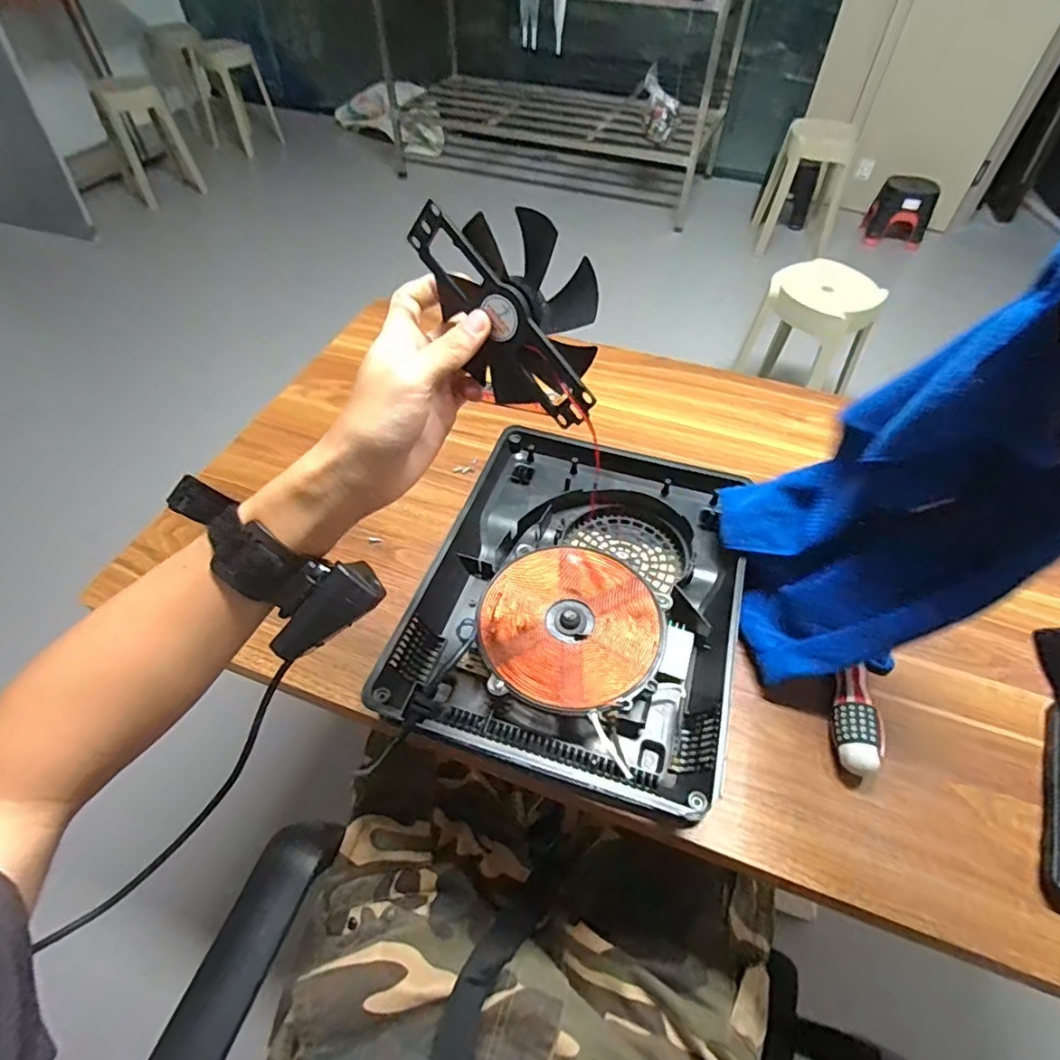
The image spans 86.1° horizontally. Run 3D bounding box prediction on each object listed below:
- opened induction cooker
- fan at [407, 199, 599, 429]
[{"bbox_3d":[0.052,0.049,0.526,0.266,0.049,0.347,15,53,11],"label":"opened induction cooker"},{"bbox_3d":[-0.013,-0.121,0.321,0.101,0.107,0.027,6,16,5],"label":"fan"}]

